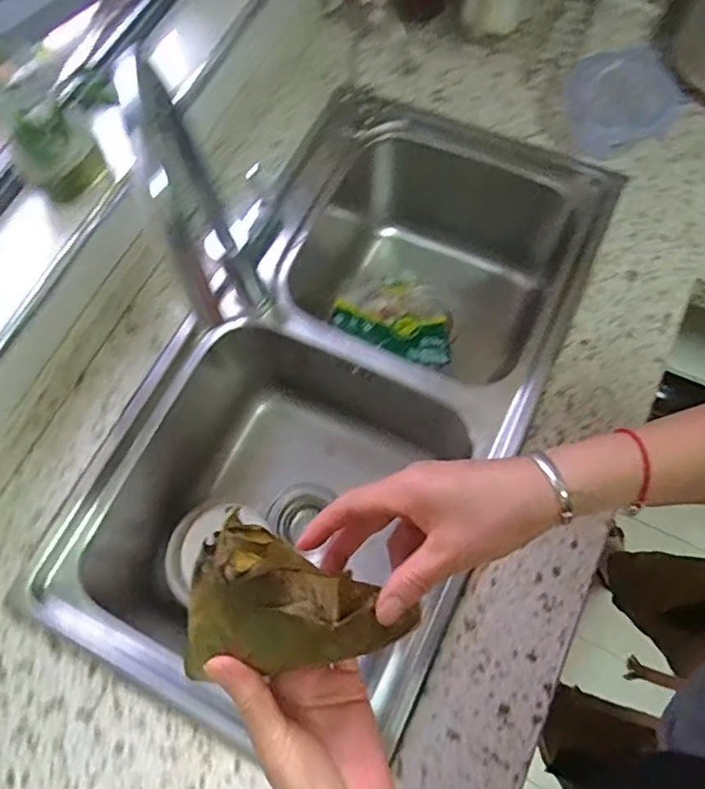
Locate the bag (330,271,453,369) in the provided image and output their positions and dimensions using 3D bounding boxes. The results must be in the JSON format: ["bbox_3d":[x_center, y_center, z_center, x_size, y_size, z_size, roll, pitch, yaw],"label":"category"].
[{"bbox_3d":[0.072,-0.118,0.860,0.179,0.033,0.127,25,73,12],"label":"bag"}]

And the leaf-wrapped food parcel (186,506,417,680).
[{"bbox_3d":[-0.031,0.126,0.315,0.118,0.048,0.080,19,72,9],"label":"leaf-wrapped food parcel"}]

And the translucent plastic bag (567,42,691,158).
[{"bbox_3d":[0.346,-0.367,0.719,0.144,0.053,0.124,-9,70,-1],"label":"translucent plastic bag"}]

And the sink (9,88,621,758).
[{"bbox_3d":[0.000,0.006,0.756,0.404,0.262,0.724,23,73,11],"label":"sink"}]

